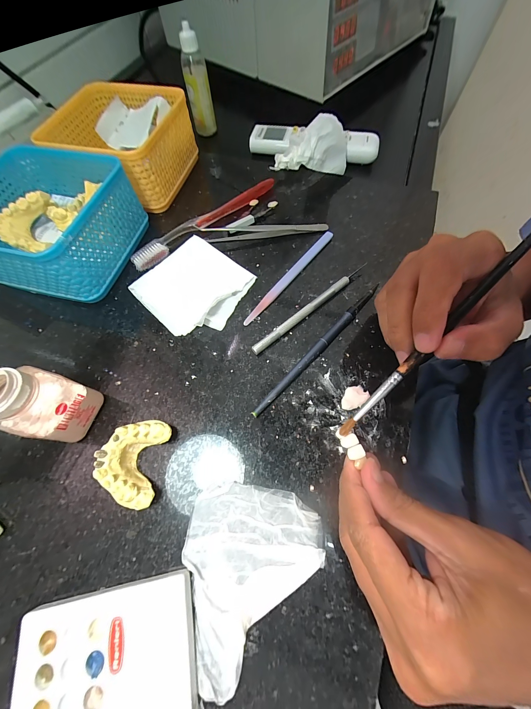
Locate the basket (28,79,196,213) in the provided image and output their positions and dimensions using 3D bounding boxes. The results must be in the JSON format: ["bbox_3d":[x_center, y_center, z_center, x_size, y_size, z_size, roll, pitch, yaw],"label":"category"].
[{"bbox_3d":[-0.164,-0.243,0.298,0.131,0.068,0.131,15,67,8],"label":"basket"}]

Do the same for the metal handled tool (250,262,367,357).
[{"bbox_3d":[0.040,-0.044,0.231,0.134,0.009,0.010,-38,70,-14],"label":"metal handled tool"}]

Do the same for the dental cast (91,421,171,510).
[{"bbox_3d":[-0.092,0.074,0.175,0.037,0.026,0.054,7,66,5],"label":"dental cast"}]

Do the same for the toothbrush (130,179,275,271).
[{"bbox_3d":[-0.064,-0.149,0.278,0.184,0.015,0.019,-38,70,-14],"label":"toothbrush"}]

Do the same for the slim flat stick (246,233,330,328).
[{"bbox_3d":[0.025,-0.079,0.250,0.011,0.005,0.137,36,72,16],"label":"slim flat stick"}]

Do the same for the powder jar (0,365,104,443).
[{"bbox_3d":[-0.150,0.034,0.172,0.032,0.069,0.041,15,67,9],"label":"powder jar"}]

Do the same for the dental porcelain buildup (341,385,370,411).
[{"bbox_3d":[0.070,0.034,0.198,0.023,0.004,0.016,-36,70,-13],"label":"dental porcelain buildup"}]

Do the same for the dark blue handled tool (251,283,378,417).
[{"bbox_3d":[0.047,-0.007,0.215,0.009,0.009,0.159,41,73,18],"label":"dark blue handled tool"}]

